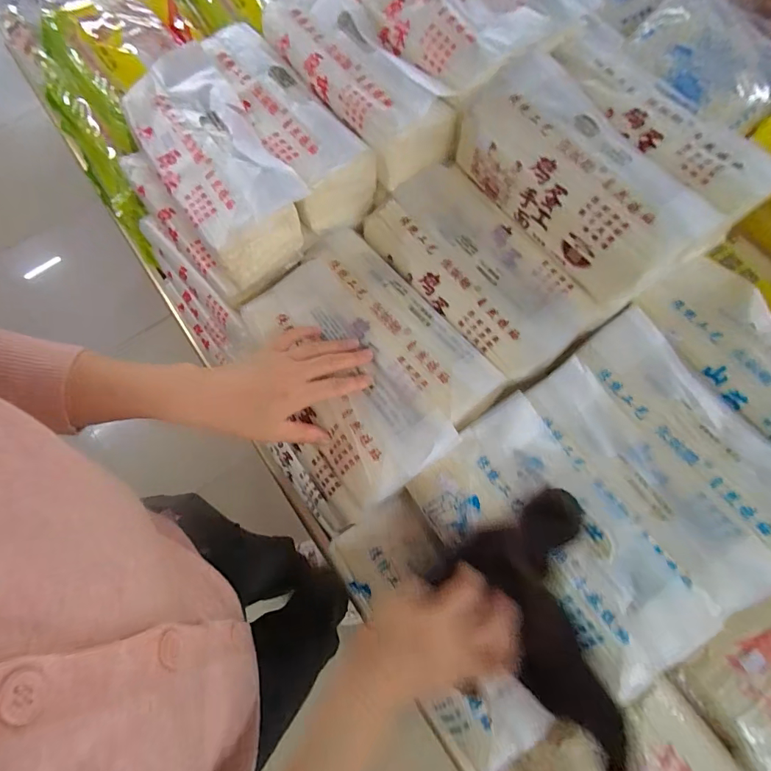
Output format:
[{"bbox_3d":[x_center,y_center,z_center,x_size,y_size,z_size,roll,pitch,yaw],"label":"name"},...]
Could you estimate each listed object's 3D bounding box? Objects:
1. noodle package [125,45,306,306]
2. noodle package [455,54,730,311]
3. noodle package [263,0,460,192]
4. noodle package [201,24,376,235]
[{"bbox_3d":[-0.180,-0.231,0.463,0.109,0.085,0.246,-30,74,-10],"label":"noodle package"},{"bbox_3d":[0.193,-0.203,0.426,0.118,0.087,0.241,-36,75,-11],"label":"noodle package"},{"bbox_3d":[-0.038,-0.336,0.471,0.094,0.076,0.249,-36,75,-11],"label":"noodle package"},{"bbox_3d":[-0.113,-0.291,0.481,0.085,0.075,0.245,-33,75,-10],"label":"noodle package"}]

